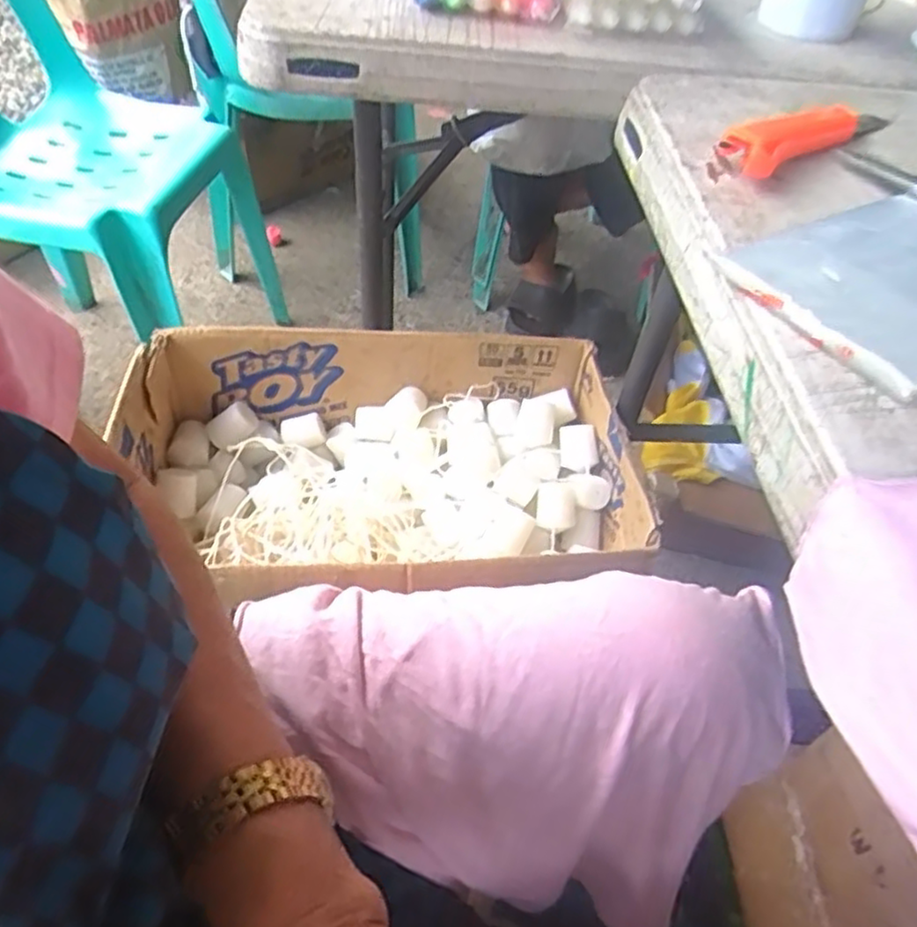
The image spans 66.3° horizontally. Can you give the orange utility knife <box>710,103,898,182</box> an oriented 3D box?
[{"bbox_3d":[0.217,-0.206,0.435,0.148,0.030,0.037,-27,57,-27],"label":"orange utility knife"}]

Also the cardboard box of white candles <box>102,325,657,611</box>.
[{"bbox_3d":[-0.047,-0.013,0.677,0.403,0.136,0.218,3,49,-4],"label":"cardboard box of white candles"}]

